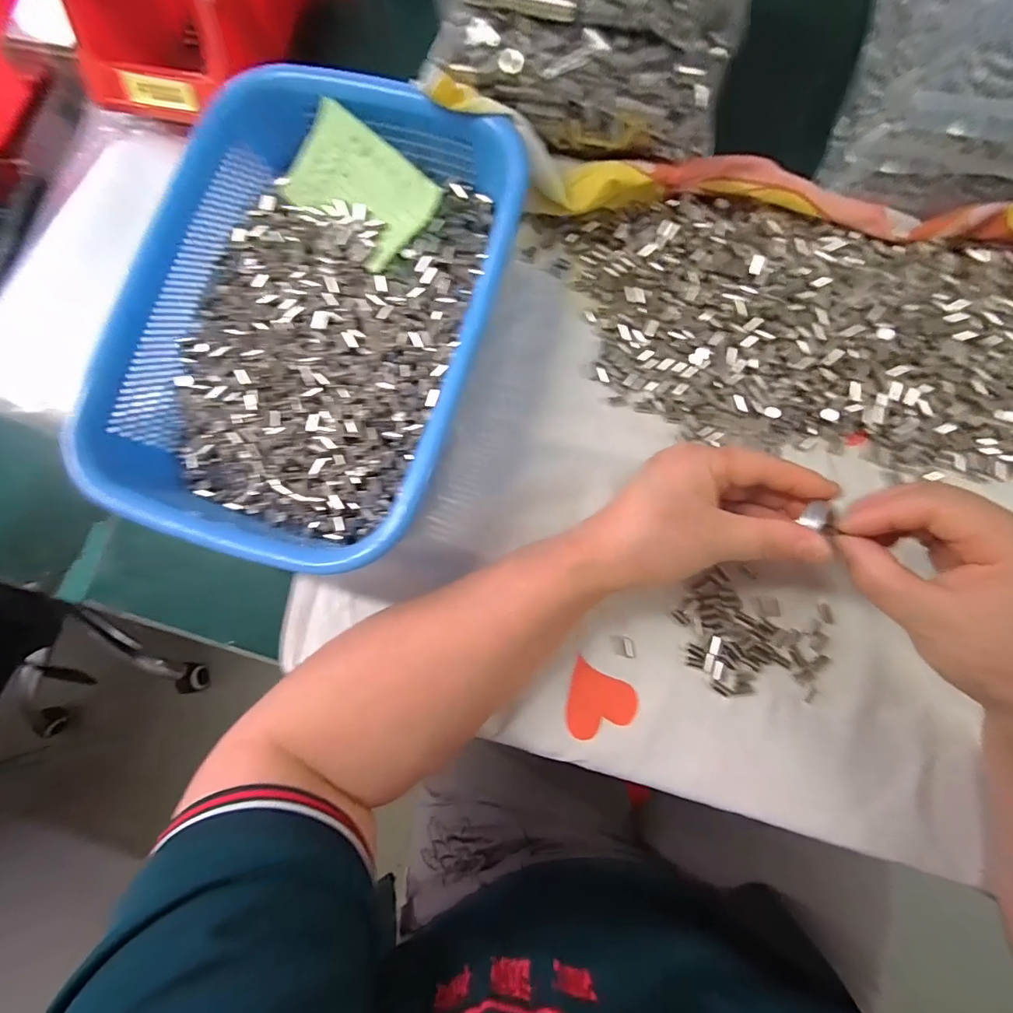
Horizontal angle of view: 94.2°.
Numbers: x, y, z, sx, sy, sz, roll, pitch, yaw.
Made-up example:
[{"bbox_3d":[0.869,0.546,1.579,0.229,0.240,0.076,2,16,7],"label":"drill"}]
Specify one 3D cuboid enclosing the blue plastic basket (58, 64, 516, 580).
[{"bbox_3d":[-0.116,-0.112,0.293,0.213,0.070,0.279,16,83,6],"label":"blue plastic basket"}]

